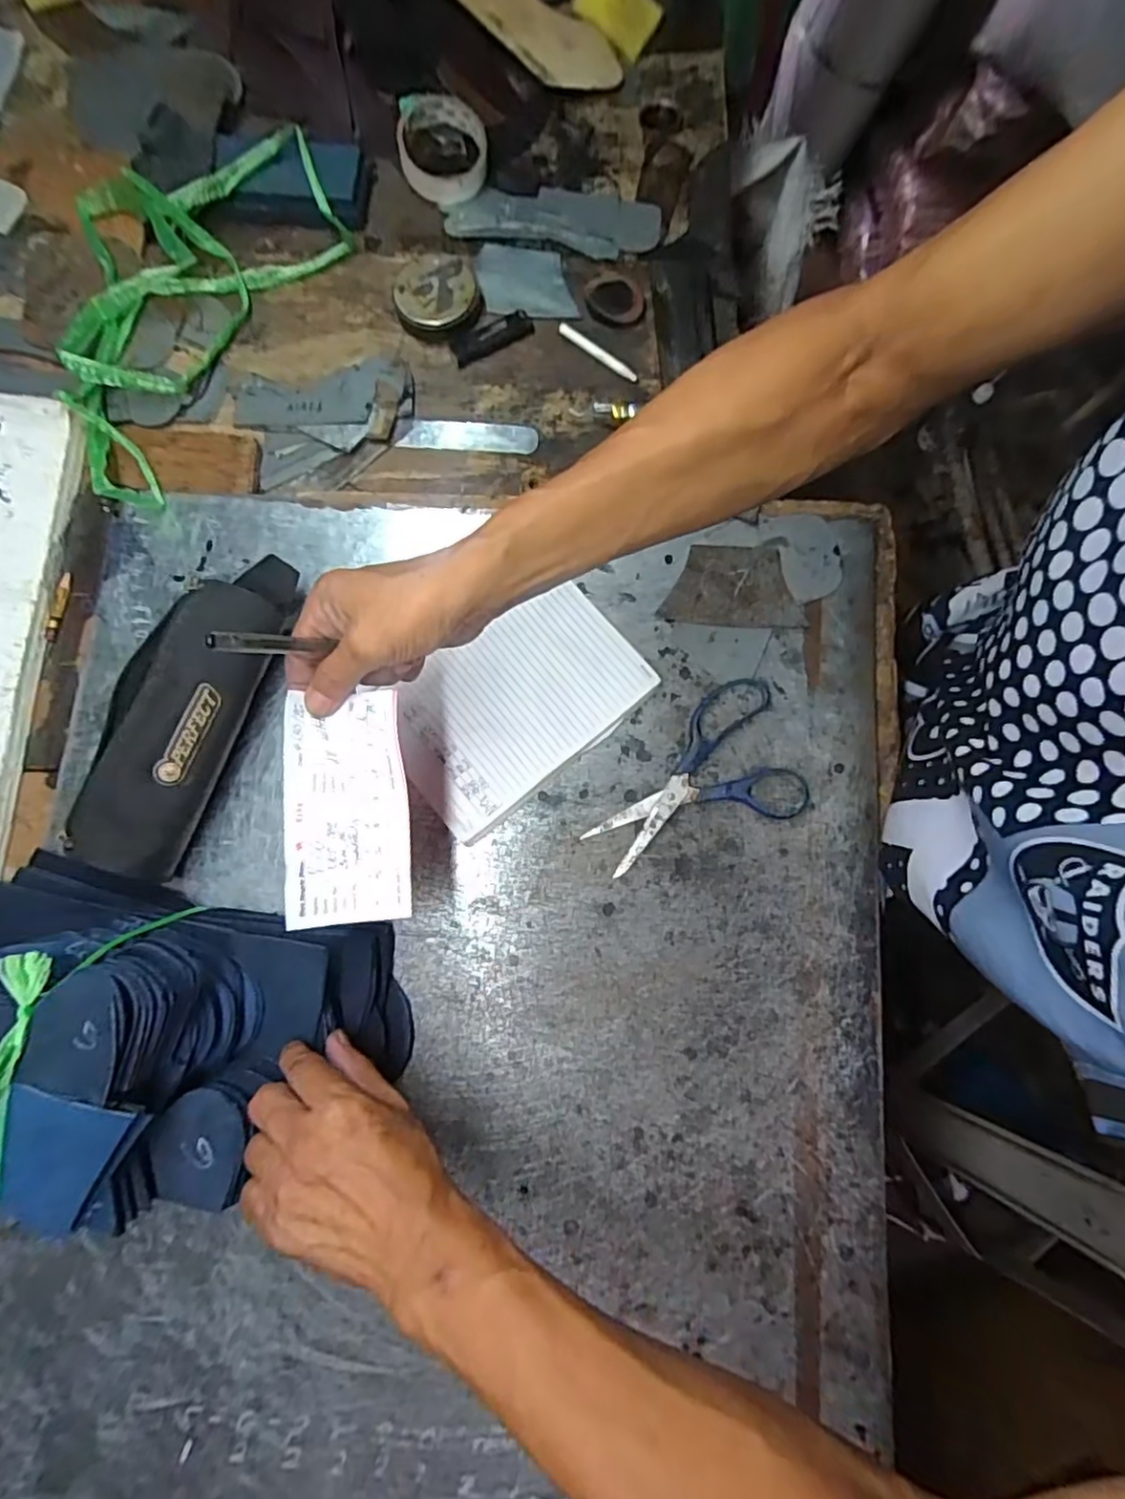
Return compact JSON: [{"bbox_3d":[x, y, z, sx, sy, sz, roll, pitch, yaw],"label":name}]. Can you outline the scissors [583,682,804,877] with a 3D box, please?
[{"bbox_3d":[0.094,0.019,0.473,0.163,0.014,0.109,-19,80,0],"label":"scissors"}]

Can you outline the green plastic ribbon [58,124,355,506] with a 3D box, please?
[{"bbox_3d":[-0.362,-0.413,0.550,0.229,0.037,0.394,26,79,4],"label":"green plastic ribbon"}]

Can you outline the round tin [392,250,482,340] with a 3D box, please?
[{"bbox_3d":[-0.114,-0.414,0.567,0.077,0.024,0.075,0,78,-1],"label":"round tin"}]

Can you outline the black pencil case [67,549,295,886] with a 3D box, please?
[{"bbox_3d":[-0.268,-0.033,0.451,0.081,0.075,0.246,20,79,1],"label":"black pencil case"}]

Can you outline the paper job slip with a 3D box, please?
[{"bbox_3d":[-0.128,0.035,0.370,0.065,0.026,0.131,-5,78,-2],"label":"paper job slip"}]

